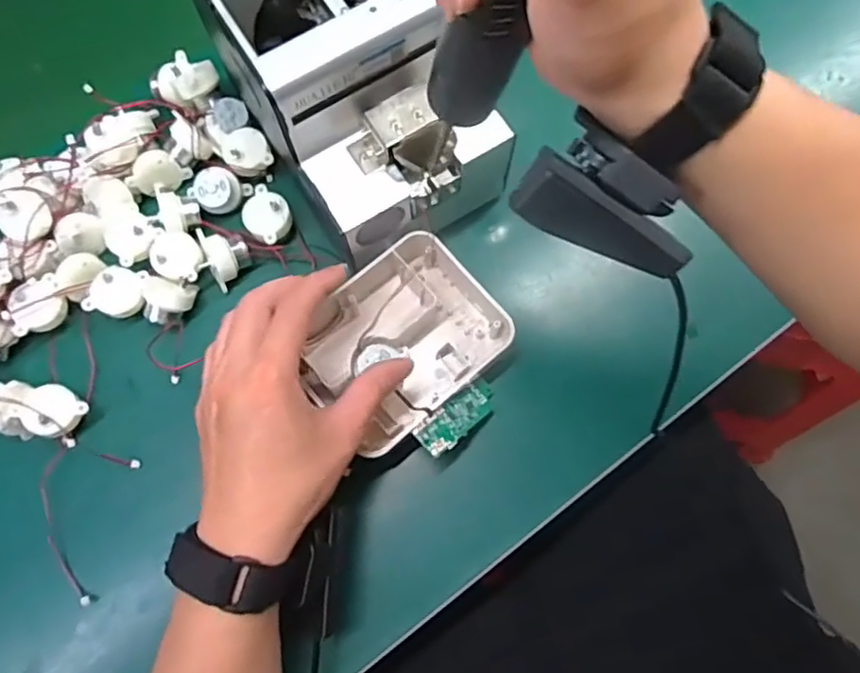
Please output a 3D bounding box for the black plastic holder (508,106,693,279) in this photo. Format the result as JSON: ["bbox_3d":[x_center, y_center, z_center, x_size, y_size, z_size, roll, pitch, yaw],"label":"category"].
[{"bbox_3d":[0.071,-0.055,0.252,0.072,0.037,0.026,24,41,-5],"label":"black plastic holder"}]

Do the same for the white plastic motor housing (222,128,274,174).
[{"bbox_3d":[-0.132,-0.134,0.449,0.031,0.019,0.034,-27,76,-6],"label":"white plastic motor housing"}]

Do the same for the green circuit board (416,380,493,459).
[{"bbox_3d":[0.019,0.050,0.400,0.023,0.006,0.068,44,49,11],"label":"green circuit board"}]

